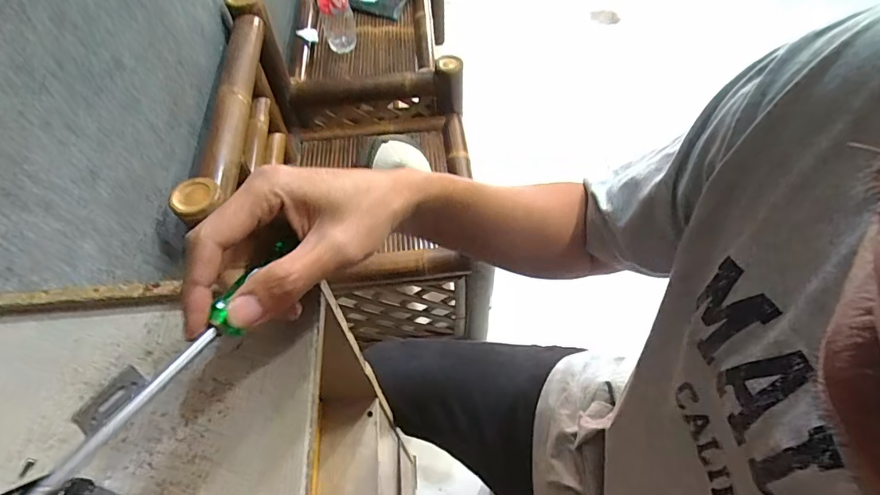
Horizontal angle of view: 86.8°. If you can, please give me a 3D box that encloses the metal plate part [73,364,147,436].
[{"bbox_3d":[-0.202,0.092,0.284,0.022,0.004,0.040,33,66,22],"label":"metal plate part"}]

